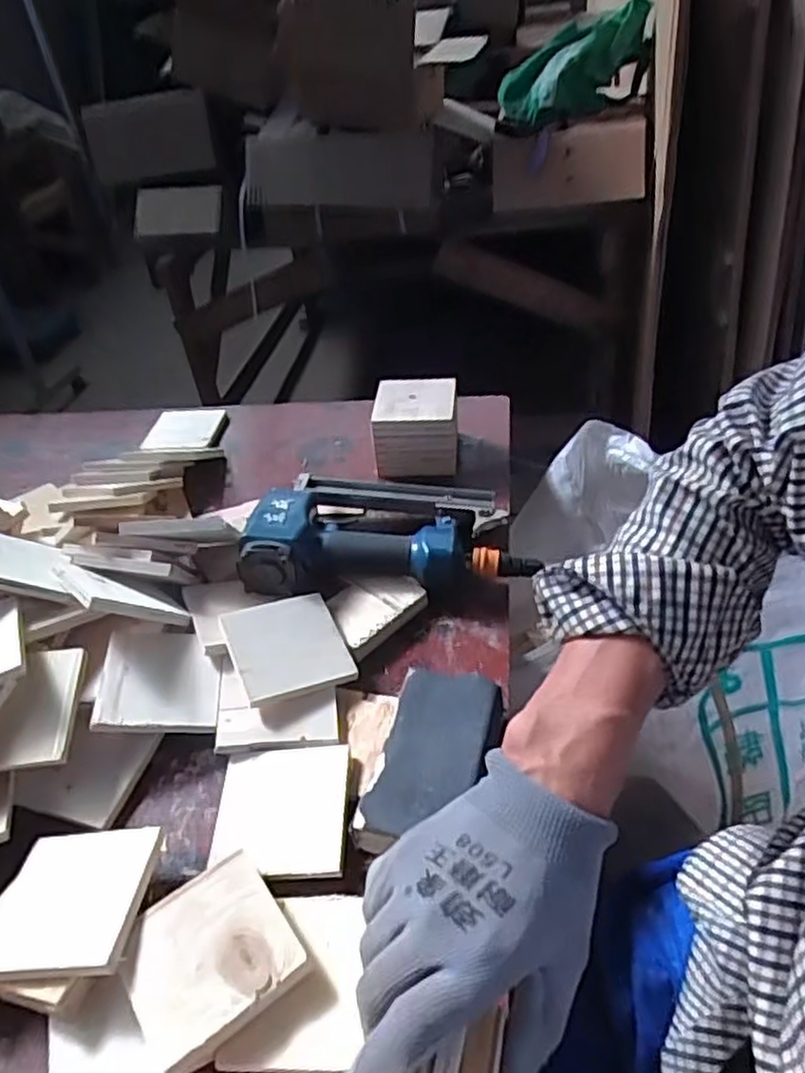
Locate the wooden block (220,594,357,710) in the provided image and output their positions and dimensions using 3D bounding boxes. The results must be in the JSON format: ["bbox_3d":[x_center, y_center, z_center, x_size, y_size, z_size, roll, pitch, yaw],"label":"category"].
[{"bbox_3d":[-0.094,0.089,0.590,0.090,0.010,0.091,-10,47,-26],"label":"wooden block"}]

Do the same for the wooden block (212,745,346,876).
[{"bbox_3d":[-0.086,0.188,0.500,0.092,0.011,0.088,-4,41,4],"label":"wooden block"}]

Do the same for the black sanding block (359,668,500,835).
[{"bbox_3d":[0.022,0.154,0.510,0.071,0.023,0.131,7,40,19],"label":"black sanding block"}]

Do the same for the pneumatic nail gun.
[{"bbox_3d":[-0.019,-0.018,0.688,0.255,0.065,0.142,-7,37,2],"label":"pneumatic nail gun"}]

